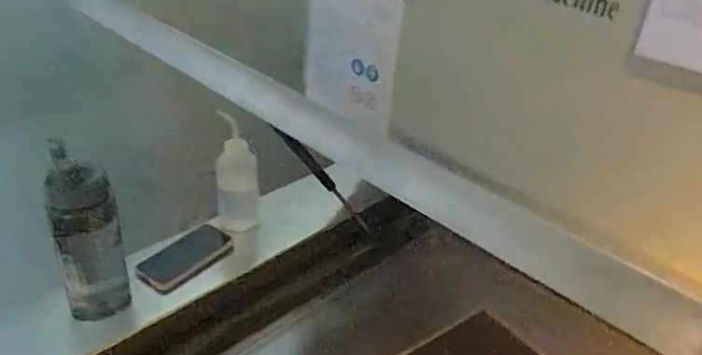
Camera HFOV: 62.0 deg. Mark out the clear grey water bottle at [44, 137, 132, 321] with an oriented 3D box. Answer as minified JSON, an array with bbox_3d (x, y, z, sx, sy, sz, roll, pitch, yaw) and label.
[{"bbox_3d":[-0.387,0.081,0.855,0.090,0.262,0.076,-13,36,-26],"label":"clear grey water bottle"}]

